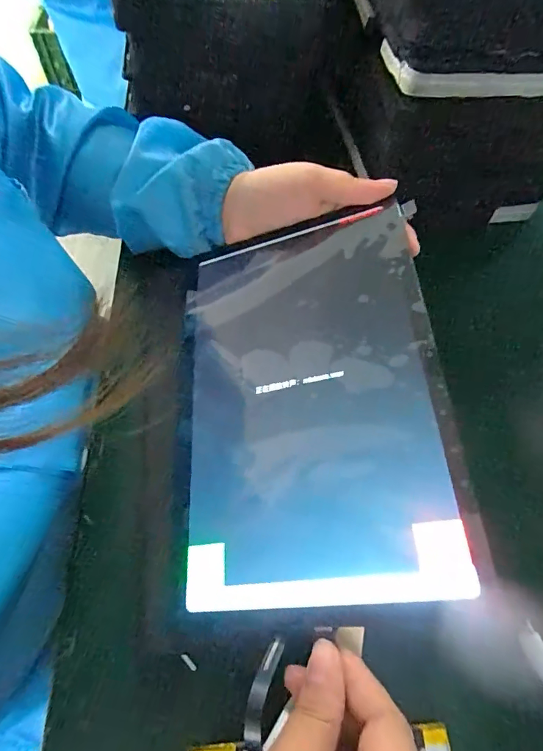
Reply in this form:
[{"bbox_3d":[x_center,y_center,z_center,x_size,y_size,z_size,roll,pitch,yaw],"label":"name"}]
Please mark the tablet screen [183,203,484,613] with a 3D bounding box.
[{"bbox_3d":[0.018,0.005,0.243,0.146,0.007,0.223,-13,62,17],"label":"tablet screen"}]

